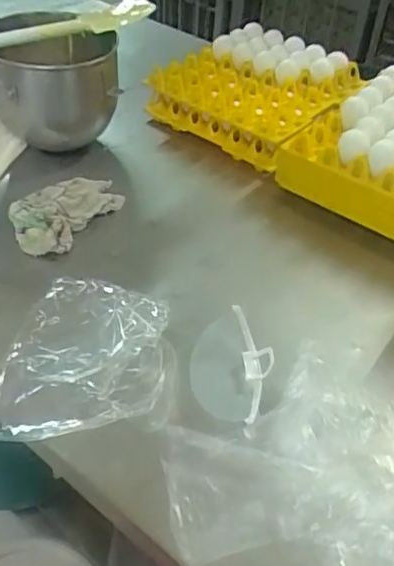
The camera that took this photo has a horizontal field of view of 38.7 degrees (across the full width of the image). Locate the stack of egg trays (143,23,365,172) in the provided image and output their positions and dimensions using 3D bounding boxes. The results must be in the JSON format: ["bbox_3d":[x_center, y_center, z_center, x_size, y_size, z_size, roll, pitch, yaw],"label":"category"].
[{"bbox_3d":[0.106,-0.334,0.984,0.276,0.109,0.292,34,52,29],"label":"stack of egg trays"}]

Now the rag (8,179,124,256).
[{"bbox_3d":[-0.189,-0.105,0.782,0.111,0.048,0.170,21,47,18],"label":"rag"}]

